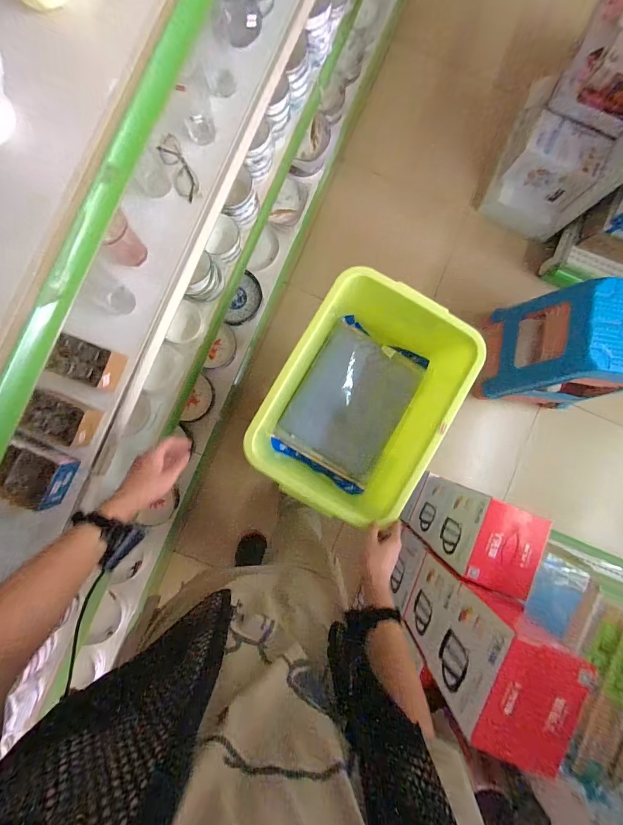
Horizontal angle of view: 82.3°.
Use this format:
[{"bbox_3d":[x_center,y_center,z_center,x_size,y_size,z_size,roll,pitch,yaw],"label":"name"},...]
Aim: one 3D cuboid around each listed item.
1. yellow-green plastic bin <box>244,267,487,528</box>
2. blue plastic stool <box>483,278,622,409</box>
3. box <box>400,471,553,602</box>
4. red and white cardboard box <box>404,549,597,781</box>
[{"bbox_3d":[0.114,-0.029,0.893,0.370,0.264,0.501,29,88,-1],"label":"yellow-green plastic bin"},{"bbox_3d":[0.883,-0.227,1.226,0.350,0.461,0.316,8,89,-2],"label":"blue plastic stool"},{"bbox_3d":[0.471,0.340,1.103,0.172,0.473,0.203,23,88,-1],"label":"box"},{"bbox_3d":[0.388,0.528,0.829,0.175,0.402,0.218,23,88,-1],"label":"red and white cardboard box"}]

